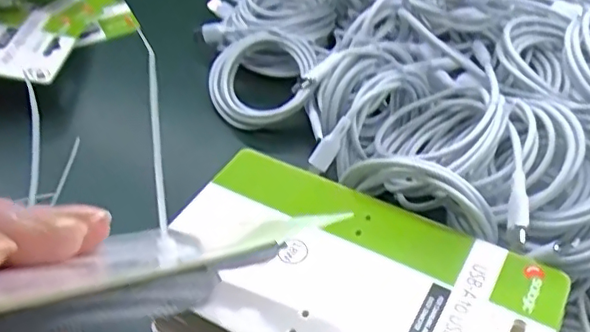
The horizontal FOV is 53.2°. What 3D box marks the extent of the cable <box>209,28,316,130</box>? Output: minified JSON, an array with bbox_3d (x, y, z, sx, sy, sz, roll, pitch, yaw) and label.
[{"bbox_3d":[-0.024,-0.064,0.429,0.079,0.040,0.064,-2,44,2],"label":"cable"}]

